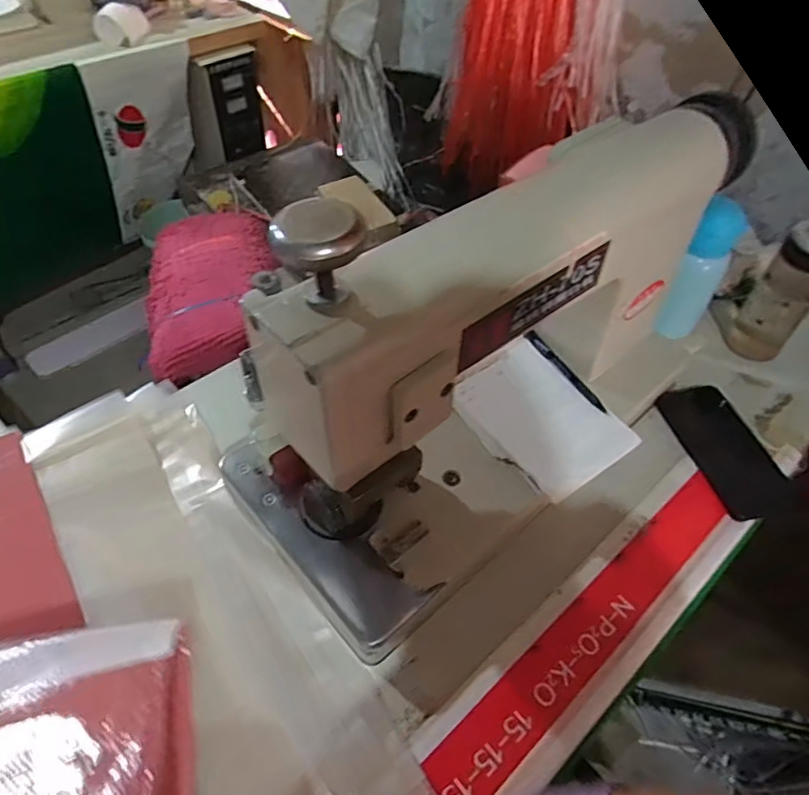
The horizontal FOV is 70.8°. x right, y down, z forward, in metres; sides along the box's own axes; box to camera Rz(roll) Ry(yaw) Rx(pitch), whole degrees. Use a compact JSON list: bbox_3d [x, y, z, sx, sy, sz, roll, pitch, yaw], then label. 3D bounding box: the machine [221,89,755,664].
[{"bbox_3d":[0.103,-0.076,0.530,0.544,0.340,0.219,-34,59,-26],"label":"machine"}]

